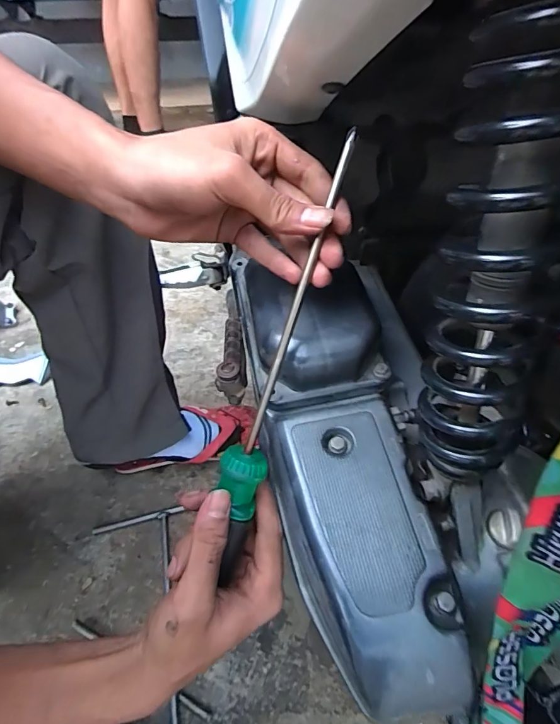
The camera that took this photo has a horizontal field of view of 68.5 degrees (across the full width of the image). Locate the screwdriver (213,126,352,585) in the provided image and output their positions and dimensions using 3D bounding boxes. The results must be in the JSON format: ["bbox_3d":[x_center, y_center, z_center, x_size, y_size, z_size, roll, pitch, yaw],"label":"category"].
[{"bbox_3d":[-0.004,0.005,0.254,0.025,0.272,0.025,18,7,19],"label":"screwdriver"}]

